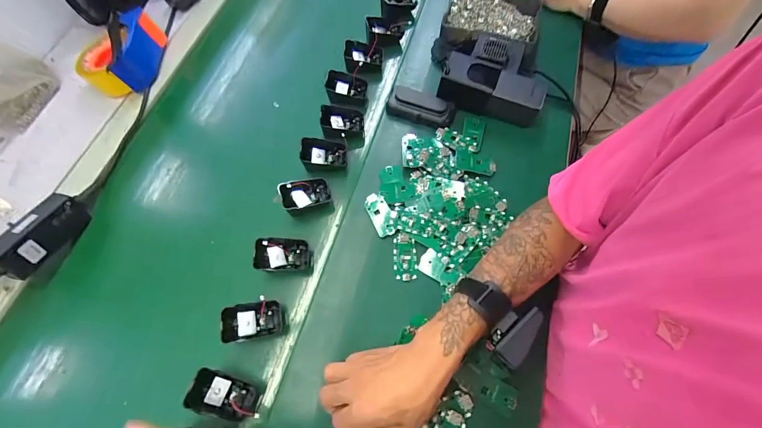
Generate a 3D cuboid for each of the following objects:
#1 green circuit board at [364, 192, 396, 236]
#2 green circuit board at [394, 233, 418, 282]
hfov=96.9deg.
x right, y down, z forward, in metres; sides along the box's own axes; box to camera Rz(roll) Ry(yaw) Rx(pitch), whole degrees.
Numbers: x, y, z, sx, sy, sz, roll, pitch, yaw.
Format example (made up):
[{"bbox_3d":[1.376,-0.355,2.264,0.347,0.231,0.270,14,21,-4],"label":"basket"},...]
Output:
[{"bbox_3d":[0.001,-0.001,0.473,0.032,0.007,0.062,-25,69,-4],"label":"green circuit board"},{"bbox_3d":[0.033,0.057,0.455,0.030,0.010,0.061,-3,69,5],"label":"green circuit board"}]

